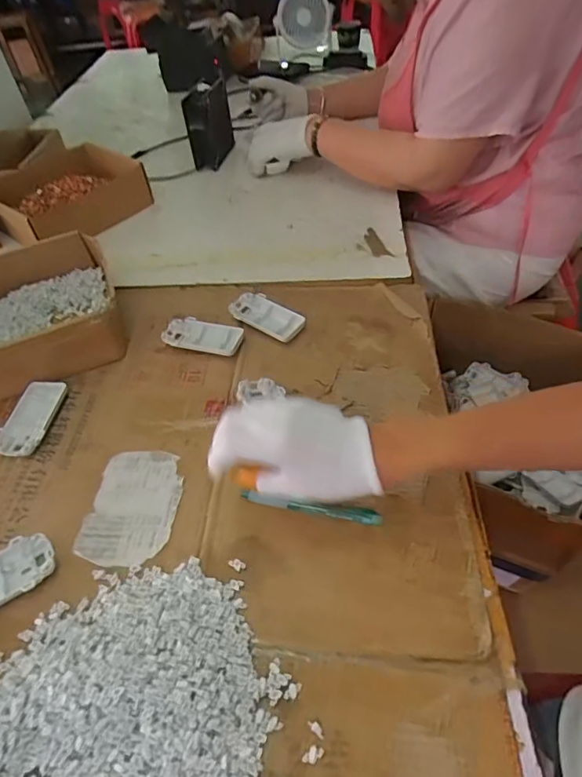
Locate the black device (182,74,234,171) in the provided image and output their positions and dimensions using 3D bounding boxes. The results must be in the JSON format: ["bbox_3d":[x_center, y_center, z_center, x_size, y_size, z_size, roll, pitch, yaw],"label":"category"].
[{"bbox_3d":[-0.145,-0.481,0.897,0.045,0.112,0.120,12,53,15],"label":"black device"}]

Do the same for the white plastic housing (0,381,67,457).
[{"bbox_3d":[-0.287,0.033,0.544,0.049,0.018,0.092,1,51,6],"label":"white plastic housing"}]

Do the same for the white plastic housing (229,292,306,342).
[{"bbox_3d":[-0.032,-0.092,0.621,0.096,0.011,0.048,30,59,27],"label":"white plastic housing"}]

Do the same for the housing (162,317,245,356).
[{"bbox_3d":[-0.108,-0.065,0.605,0.097,0.012,0.051,13,53,16],"label":"housing"}]

